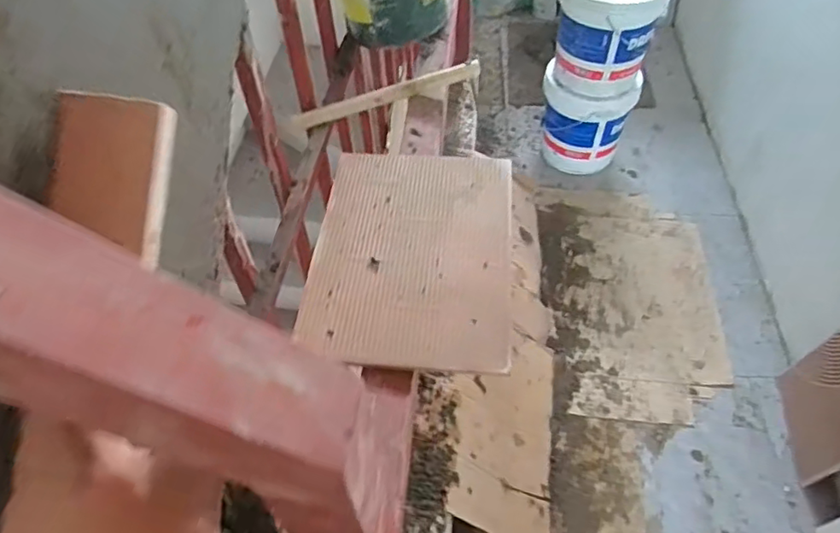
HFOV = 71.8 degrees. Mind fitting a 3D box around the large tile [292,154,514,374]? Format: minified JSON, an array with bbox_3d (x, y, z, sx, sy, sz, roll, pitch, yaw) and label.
[{"bbox_3d":[-0.007,-0.023,0.628,0.208,0.009,0.289,2,51,7],"label":"large tile"}]

